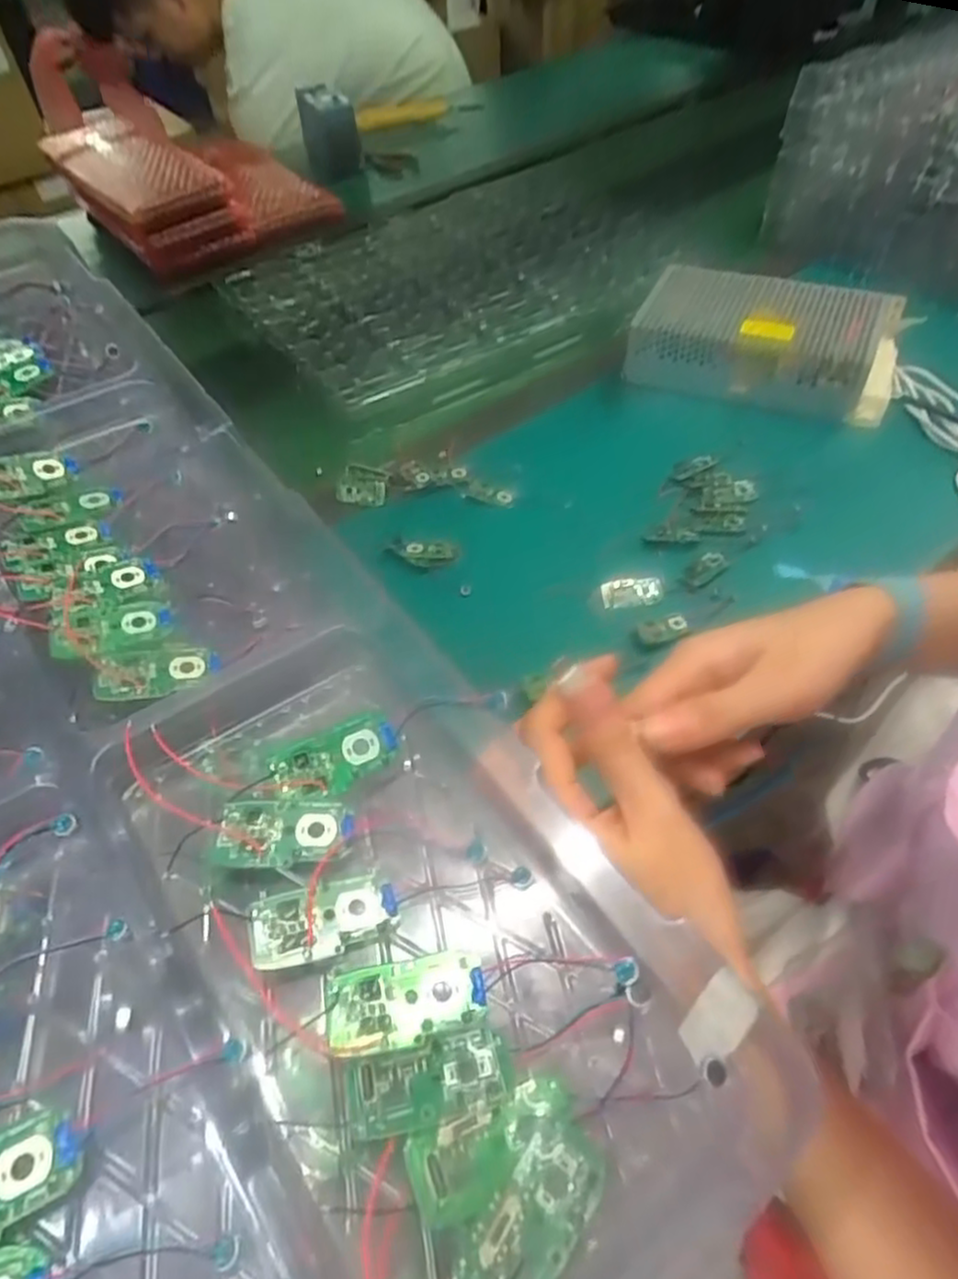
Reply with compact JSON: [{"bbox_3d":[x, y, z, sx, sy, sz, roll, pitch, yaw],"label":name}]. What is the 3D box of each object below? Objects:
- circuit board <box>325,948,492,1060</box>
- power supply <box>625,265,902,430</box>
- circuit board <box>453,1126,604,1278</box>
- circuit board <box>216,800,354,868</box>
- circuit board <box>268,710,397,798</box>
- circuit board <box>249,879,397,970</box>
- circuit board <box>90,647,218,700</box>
[{"bbox_3d":[-0.018,0.088,0.174,0.038,0.005,0.019,-11,51,-4],"label":"circuit board"},{"bbox_3d":[0.234,-0.248,0.587,0.203,0.047,0.124,18,54,18],"label":"power supply"},{"bbox_3d":[0.011,0.122,0.150,0.017,0.008,0.037,32,60,26],"label":"circuit board"},{"bbox_3d":[-0.054,0.054,0.201,0.035,0.007,0.018,-6,51,0],"label":"circuit board"},{"bbox_3d":[-0.043,0.035,0.213,0.036,0.004,0.017,-23,79,-14],"label":"circuit board"},{"bbox_3d":[-0.041,0.073,0.188,0.037,0.004,0.018,-8,49,-24],"label":"circuit board"},{"bbox_3d":[-0.106,0.011,0.238,0.038,0.004,0.019,-5,53,-19],"label":"circuit board"}]

